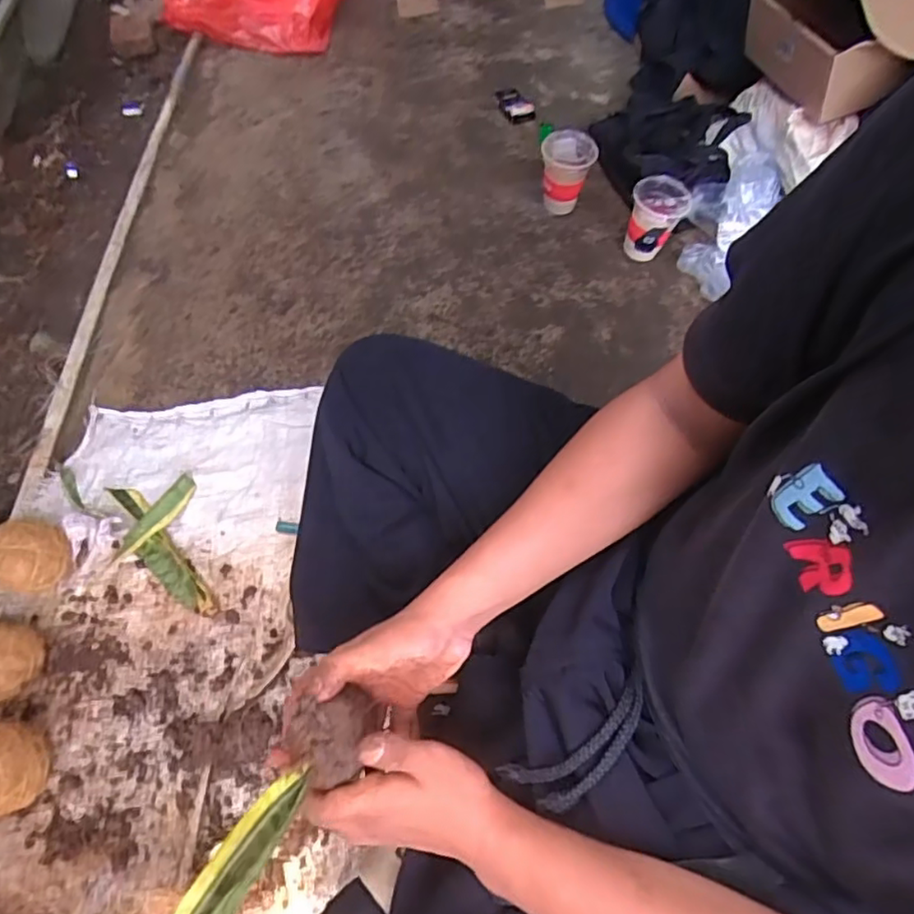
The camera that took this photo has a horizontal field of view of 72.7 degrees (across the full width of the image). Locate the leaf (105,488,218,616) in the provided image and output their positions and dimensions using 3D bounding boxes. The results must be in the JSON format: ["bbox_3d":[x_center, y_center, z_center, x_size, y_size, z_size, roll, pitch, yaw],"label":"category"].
[{"bbox_3d":[-0.368,0.110,0.754,0.043,0.029,0.228,-36,67,-22],"label":"leaf"}]

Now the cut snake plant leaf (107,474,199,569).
[{"bbox_3d":[-0.378,0.080,0.779,0.026,0.025,0.133,30,62,15],"label":"cut snake plant leaf"}]

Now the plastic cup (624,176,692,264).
[{"bbox_3d":[0.320,-0.382,1.017,0.087,0.110,0.090,1,59,-2],"label":"plastic cup"}]

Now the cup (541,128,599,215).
[{"bbox_3d":[0.183,-0.479,1.063,0.090,0.112,0.095,1,59,-2],"label":"cup"}]

